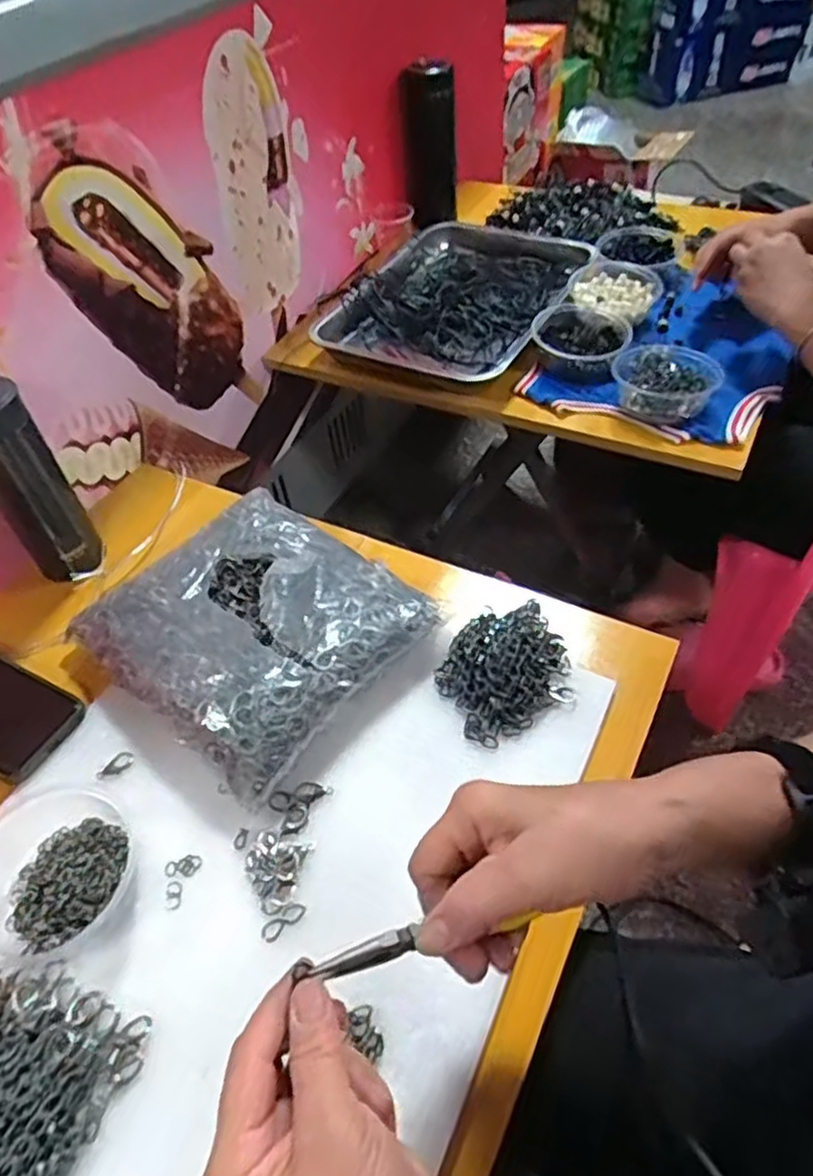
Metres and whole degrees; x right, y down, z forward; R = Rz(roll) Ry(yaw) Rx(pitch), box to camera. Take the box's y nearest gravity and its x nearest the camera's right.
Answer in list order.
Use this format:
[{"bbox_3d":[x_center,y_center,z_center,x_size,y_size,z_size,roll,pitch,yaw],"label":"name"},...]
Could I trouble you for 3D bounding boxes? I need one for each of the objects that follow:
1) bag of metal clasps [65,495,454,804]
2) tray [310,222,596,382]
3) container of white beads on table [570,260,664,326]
[{"bbox_3d":[-0.130,0.027,0.600,0.244,0.056,0.223,31,58,28],"label":"bag of metal clasps"},{"bbox_3d":[0.070,-0.392,0.964,0.269,0.054,0.330,21,54,22],"label":"tray"},{"bbox_3d":[0.254,-0.364,0.861,0.096,0.031,0.095,-3,49,3],"label":"container of white beads on table"}]

